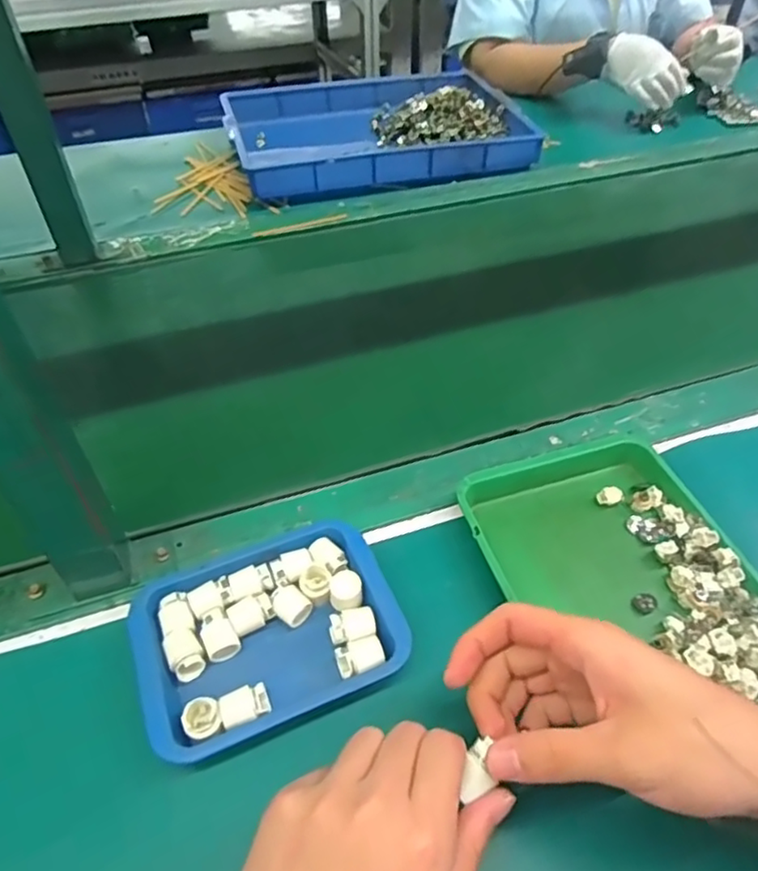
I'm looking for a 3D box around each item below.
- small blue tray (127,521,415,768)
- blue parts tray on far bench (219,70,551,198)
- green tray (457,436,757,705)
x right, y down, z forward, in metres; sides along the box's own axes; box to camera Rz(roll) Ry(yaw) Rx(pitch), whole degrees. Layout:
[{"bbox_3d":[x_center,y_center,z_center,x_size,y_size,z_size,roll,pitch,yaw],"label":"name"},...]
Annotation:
[{"bbox_3d":[-0.072,0.126,0.401,0.160,0.029,0.121,-19,50,-15],"label":"small blue tray"},{"bbox_3d":[-0.005,-0.454,0.920,0.414,0.072,0.283,-12,48,-10],"label":"blue parts tray on far bench"},{"bbox_3d":[0.167,0.097,0.427,0.168,0.030,0.211,-14,48,-11],"label":"green tray"}]

